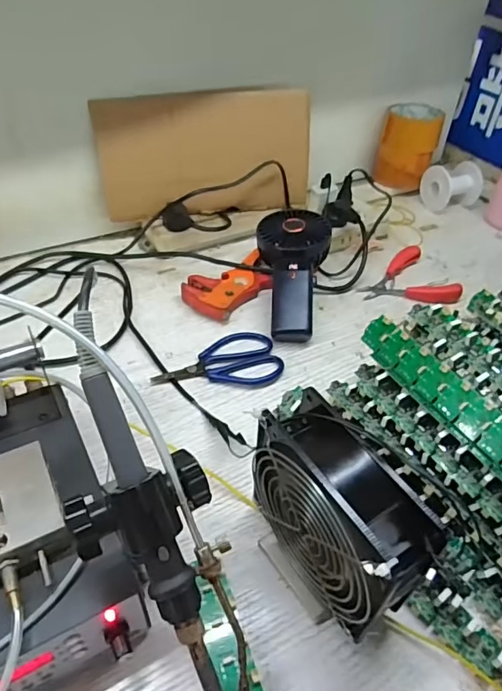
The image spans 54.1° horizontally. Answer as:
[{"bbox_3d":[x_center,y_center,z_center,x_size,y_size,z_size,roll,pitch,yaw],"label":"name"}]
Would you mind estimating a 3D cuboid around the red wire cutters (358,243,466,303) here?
[{"bbox_3d":[0.188,-0.084,0.615,0.109,0.019,0.103,-11,46,-15],"label":"red wire cutters"}]

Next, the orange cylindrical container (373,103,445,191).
[{"bbox_3d":[0.245,-0.311,0.775,0.085,0.103,0.083,14,45,10],"label":"orange cylindrical container"}]

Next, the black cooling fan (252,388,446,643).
[{"bbox_3d":[0.047,0.113,0.313,0.047,0.131,0.119,-27,52,-28],"label":"black cooling fan"}]

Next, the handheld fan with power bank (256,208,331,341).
[{"bbox_3d":[0.049,-0.084,0.564,0.081,0.034,0.173,4,64,-1],"label":"handheld fan with power bank"}]

